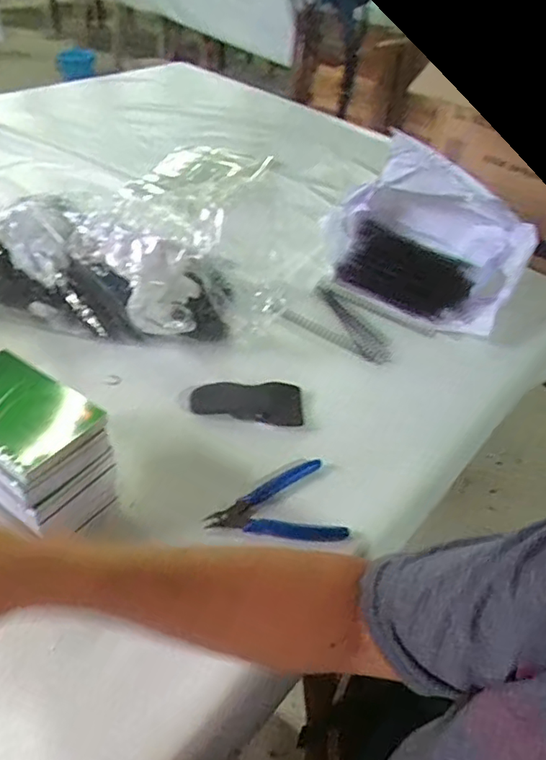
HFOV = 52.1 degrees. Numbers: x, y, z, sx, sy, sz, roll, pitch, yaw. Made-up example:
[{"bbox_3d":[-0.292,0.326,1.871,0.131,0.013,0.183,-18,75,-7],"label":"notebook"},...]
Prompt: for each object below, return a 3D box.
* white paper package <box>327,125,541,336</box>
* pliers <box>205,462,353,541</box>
[{"bbox_3d":[0.200,-0.200,0.752,0.274,0.170,0.147,22,46,16],"label":"white paper package"},{"bbox_3d":[0.004,0.106,0.518,0.123,0.010,0.083,5,44,-2],"label":"pliers"}]

